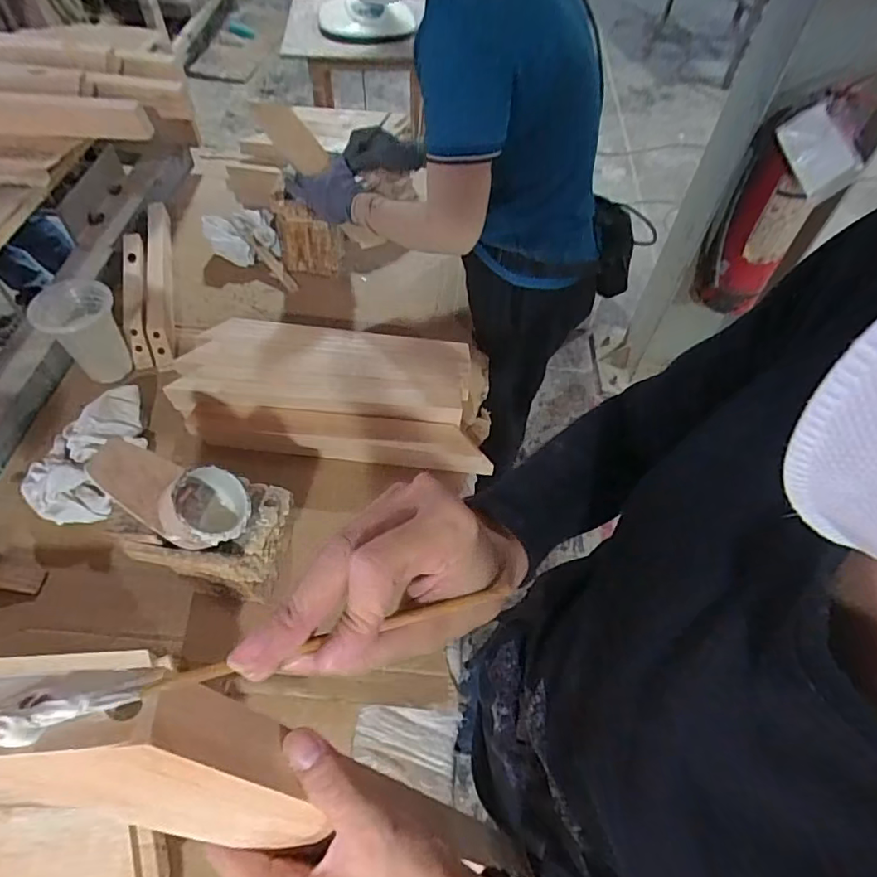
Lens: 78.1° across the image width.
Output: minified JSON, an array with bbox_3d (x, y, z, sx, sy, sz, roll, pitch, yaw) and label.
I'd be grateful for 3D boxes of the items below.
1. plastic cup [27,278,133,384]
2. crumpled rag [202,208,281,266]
[{"bbox_3d":[-0.570,-0.167,0.887,0.114,0.153,0.097,-31,62,-22],"label":"plastic cup"},{"bbox_3d":[-0.402,-0.429,1.135,0.144,0.068,0.116,15,56,8],"label":"crumpled rag"}]

